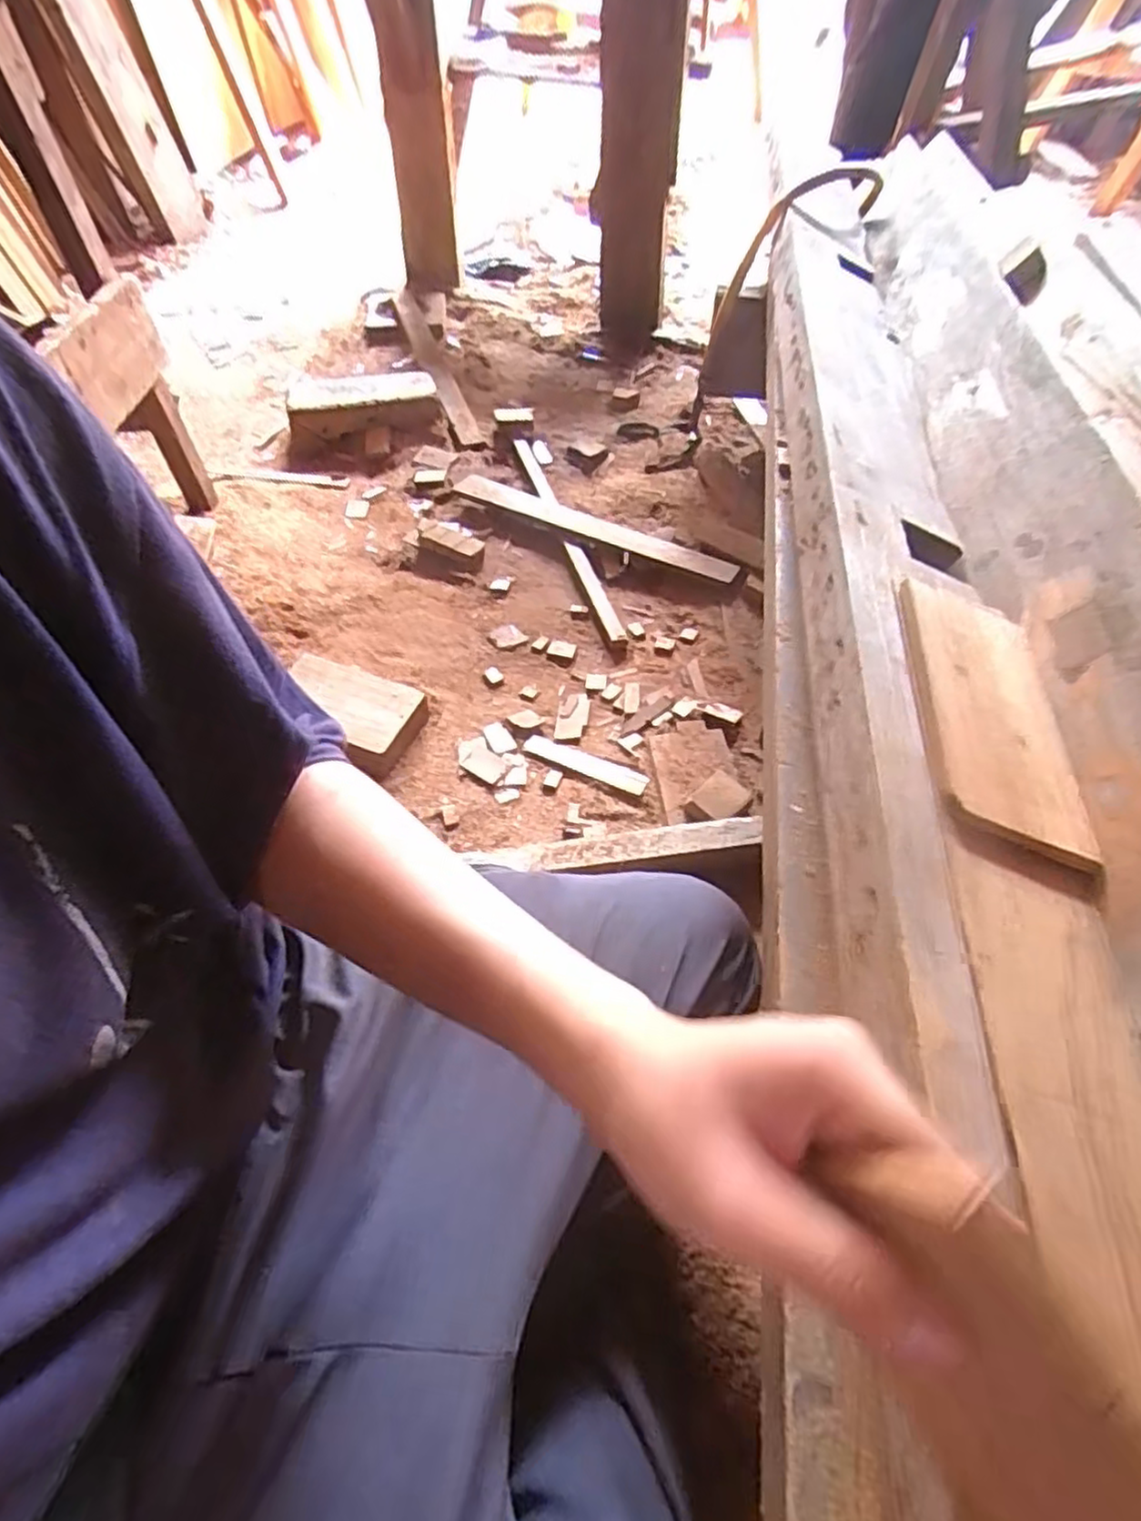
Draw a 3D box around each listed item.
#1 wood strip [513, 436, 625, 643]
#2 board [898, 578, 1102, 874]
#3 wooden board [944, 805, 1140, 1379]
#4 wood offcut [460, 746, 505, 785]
[{"bbox_3d":[-0.012,-0.388,1.187,0.025,0.016,0.571,-13,54,-10],"label":"wood strip"},{"bbox_3d":[0.277,-0.034,0.477,0.106,0.008,0.209,17,53,-7],"label":"board"},{"bbox_3d":[0.238,0.208,0.306,0.106,0.017,0.390,20,51,-12],"label":"wooden board"},{"bbox_3d":[-0.104,0.005,0.888,0.052,0.006,0.038,30,59,20],"label":"wood offcut"}]

